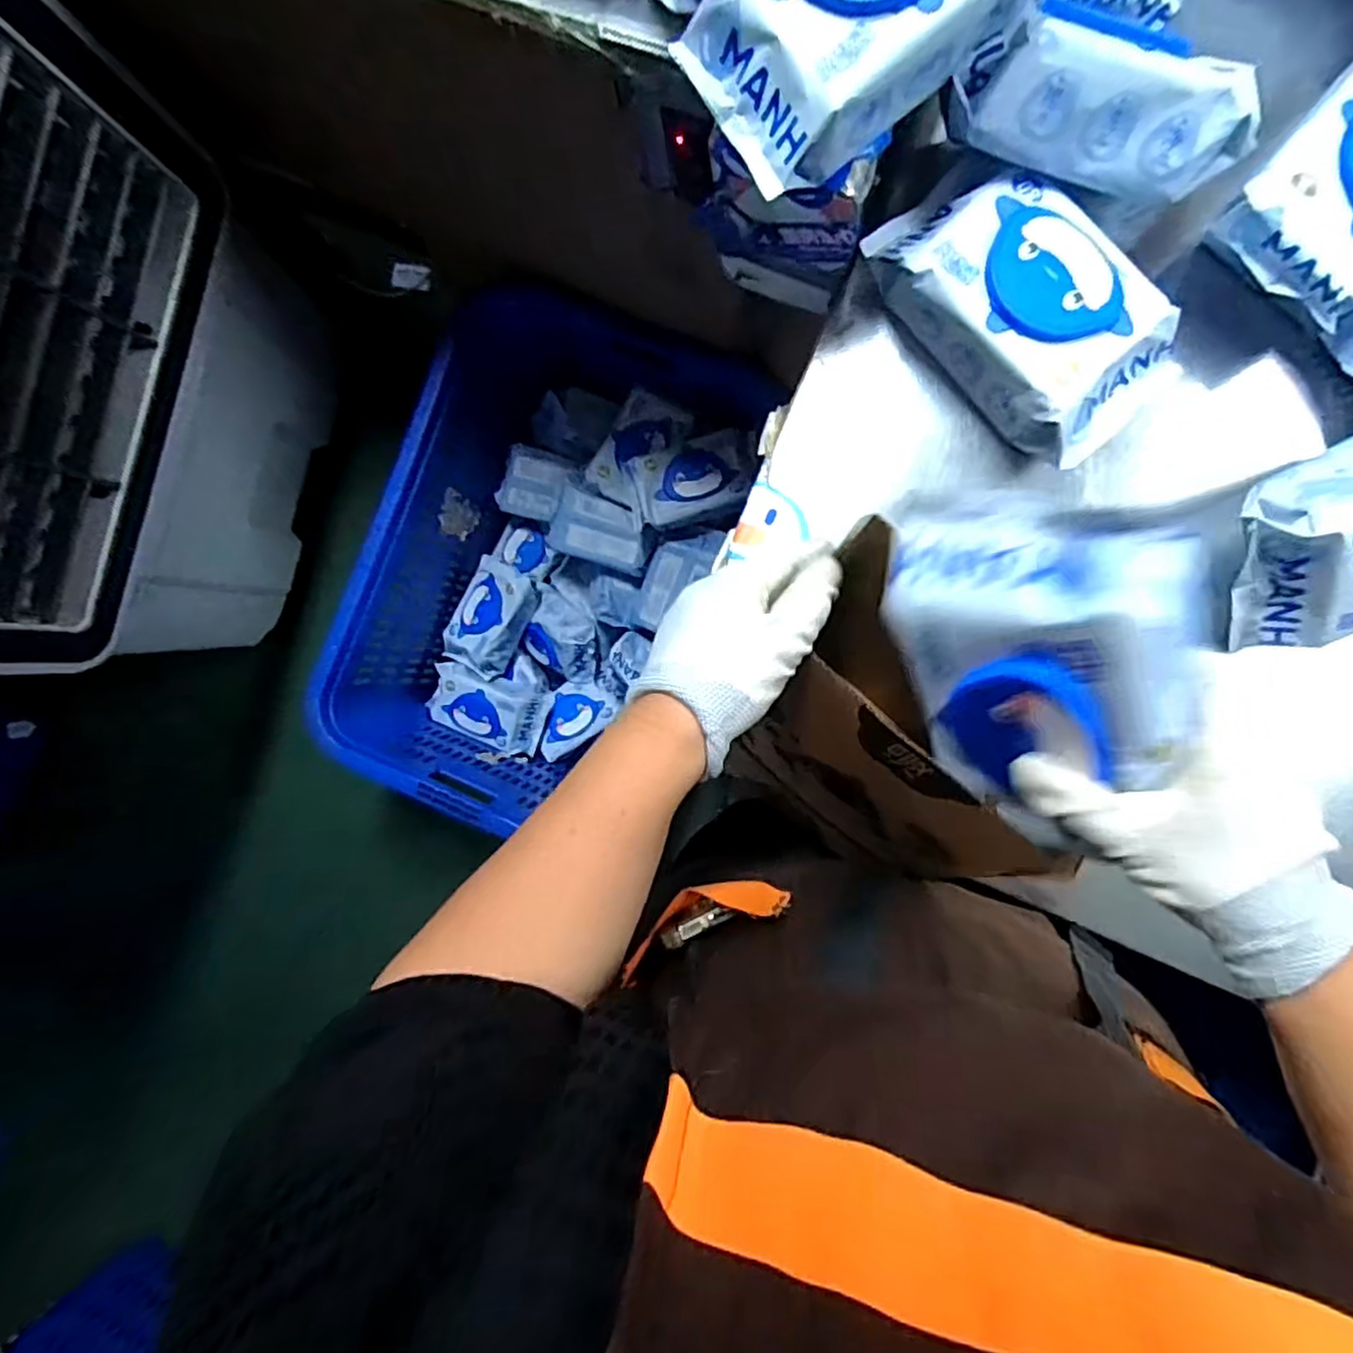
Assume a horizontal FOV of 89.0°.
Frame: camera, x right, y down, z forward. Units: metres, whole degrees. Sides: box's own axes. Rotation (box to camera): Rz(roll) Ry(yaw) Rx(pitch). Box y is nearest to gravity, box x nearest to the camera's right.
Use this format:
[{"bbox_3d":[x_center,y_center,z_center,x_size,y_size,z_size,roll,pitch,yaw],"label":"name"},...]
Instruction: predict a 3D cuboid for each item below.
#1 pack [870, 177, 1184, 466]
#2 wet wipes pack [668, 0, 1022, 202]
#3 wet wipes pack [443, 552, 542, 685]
[{"bbox_3d":[0.245,-0.264,0.491,0.110,0.064,0.222,-38,87,6],"label":"pack"},{"bbox_3d":[0.111,-0.394,0.401,0.202,0.061,0.110,-33,88,6],"label":"wet wipes pack"},{"bbox_3d":[-0.325,-0.101,1.186,0.121,0.046,0.189,29,94,5],"label":"wet wipes pack"}]

